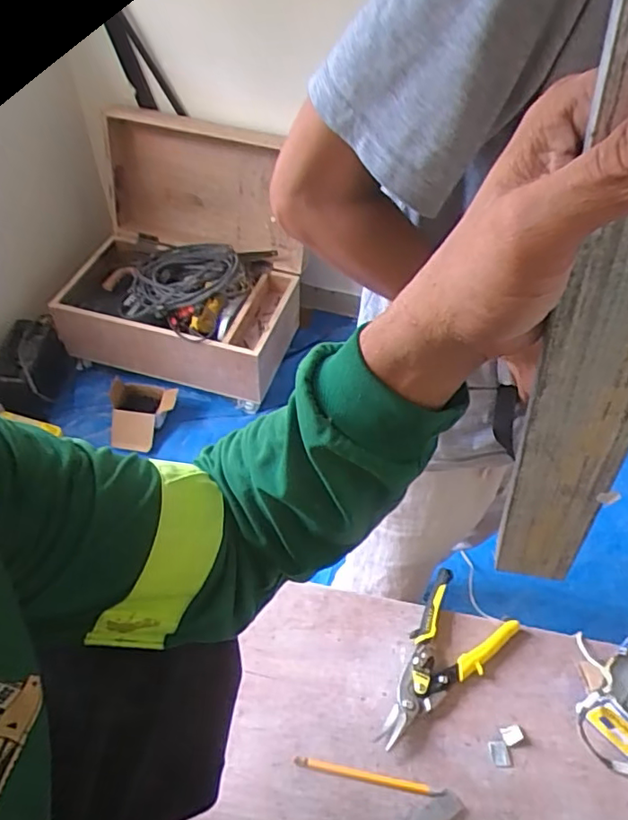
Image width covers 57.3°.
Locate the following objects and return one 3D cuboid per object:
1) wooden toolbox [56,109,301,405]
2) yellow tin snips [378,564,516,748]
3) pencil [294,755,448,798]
[{"bbox_3d":[-0.402,-0.480,1.773,0.679,0.539,0.538,15,52,8],"label":"wooden toolbox"},{"bbox_3d":[0.155,0.329,0.762,0.118,0.033,0.234,38,59,24],"label":"yellow tin snips"},{"bbox_3d":[0.066,0.438,0.688,0.177,0.006,0.011,11,52,5],"label":"pencil"}]

